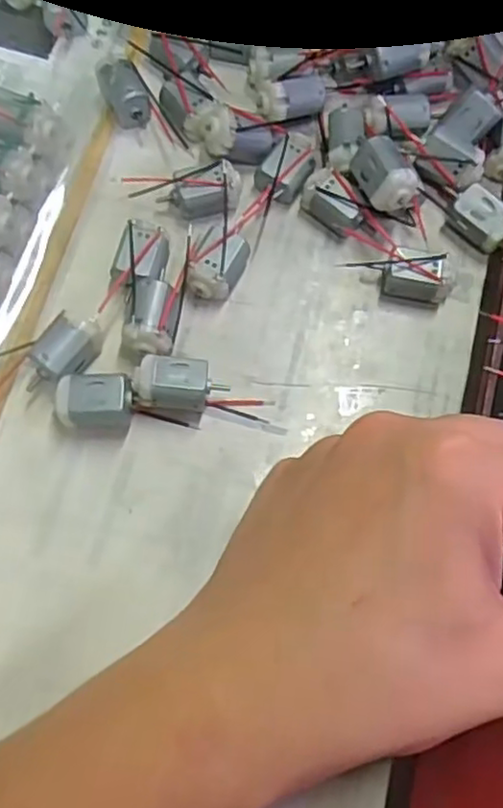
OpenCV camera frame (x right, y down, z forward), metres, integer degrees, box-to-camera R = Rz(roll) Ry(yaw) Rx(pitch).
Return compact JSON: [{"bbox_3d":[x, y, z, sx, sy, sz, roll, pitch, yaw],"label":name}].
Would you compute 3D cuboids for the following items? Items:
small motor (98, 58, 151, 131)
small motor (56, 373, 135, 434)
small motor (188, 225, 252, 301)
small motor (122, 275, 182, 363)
[{"bbox_3d":[-0.054,-0.134,0.297,0.018,0.017,0.026,-19,74,-8],"label":"small motor"},{"bbox_3d":[-0.058,0.000,0.256,0.027,0.018,0.019,-2,72,-3],"label":"small motor"},{"bbox_3d":[-0.013,-0.055,0.277,0.016,0.017,0.027,28,73,7],"label":"small motor"},{"bbox_3d":[-0.038,-0.031,0.266,0.018,0.019,0.031,7,72,0],"label":"small motor"}]

